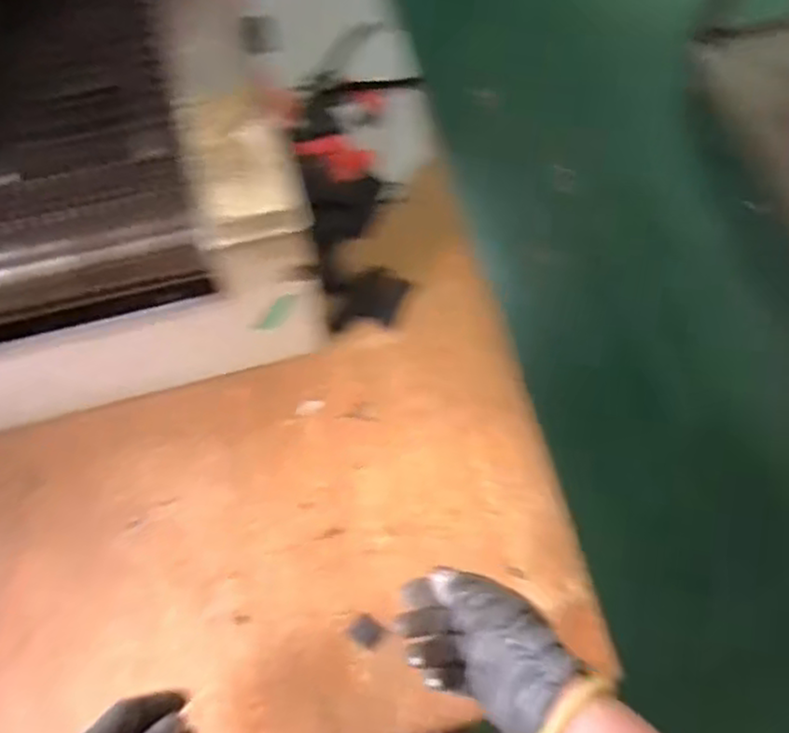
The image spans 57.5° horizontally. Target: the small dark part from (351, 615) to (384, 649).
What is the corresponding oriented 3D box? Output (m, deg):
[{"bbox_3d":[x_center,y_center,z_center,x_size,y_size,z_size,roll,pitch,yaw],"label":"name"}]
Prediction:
[{"bbox_3d":[-0.024,0.233,0.632,0.024,0.004,0.022,36,76,16],"label":"small dark part"}]

